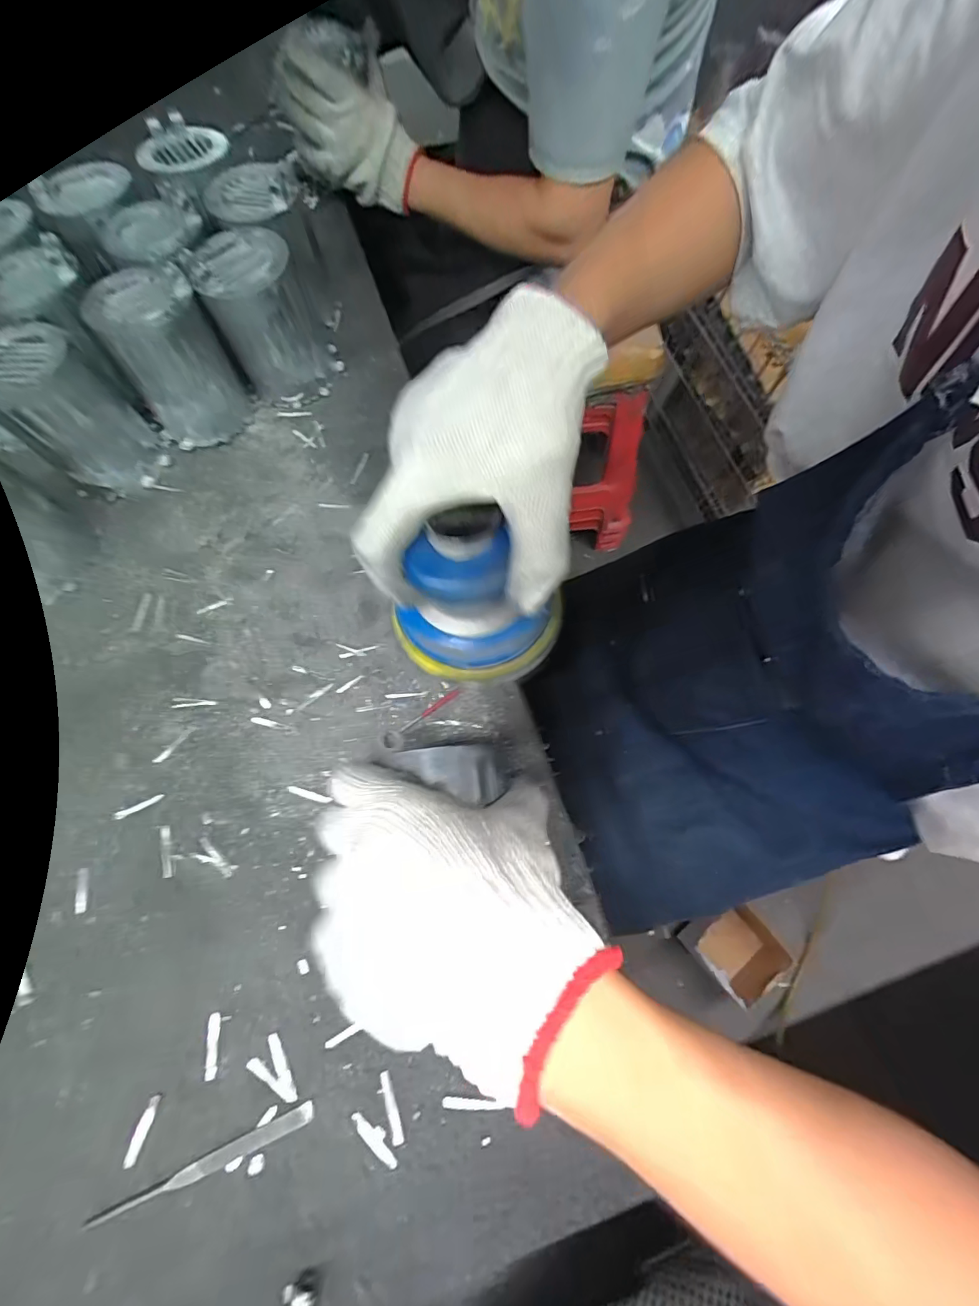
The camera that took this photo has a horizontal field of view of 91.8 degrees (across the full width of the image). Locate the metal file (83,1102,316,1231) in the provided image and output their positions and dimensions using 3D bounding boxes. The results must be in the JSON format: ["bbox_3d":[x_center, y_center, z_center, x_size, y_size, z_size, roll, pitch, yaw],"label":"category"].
[{"bbox_3d":[-0.171,0.308,0.283,0.137,0.004,0.010,-24,71,-6],"label":"metal file"}]

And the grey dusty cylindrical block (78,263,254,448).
[{"bbox_3d":[-0.293,-0.271,0.444,0.089,0.118,0.088,-1,70,2],"label":"grey dusty cylindrical block"}]

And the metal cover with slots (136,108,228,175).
[{"bbox_3d":[-0.309,-0.502,0.469,0.080,0.028,0.053,-36,72,-10],"label":"metal cover with slots"}]

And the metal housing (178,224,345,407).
[{"bbox_3d":[-0.209,-0.319,0.456,0.092,0.121,0.087,-26,71,-7],"label":"metal housing"}]

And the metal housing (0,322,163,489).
[{"bbox_3d":[-0.369,-0.208,0.426,0.076,0.114,0.084,41,77,15],"label":"metal housing"}]

